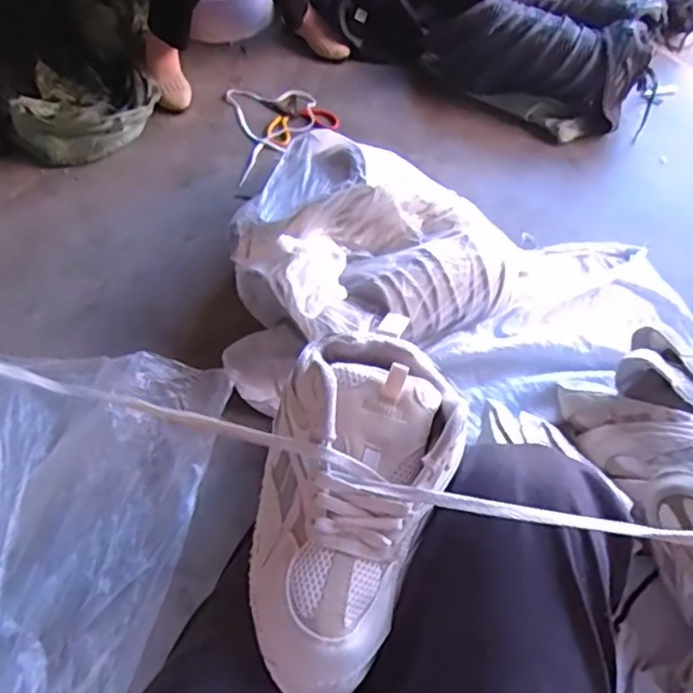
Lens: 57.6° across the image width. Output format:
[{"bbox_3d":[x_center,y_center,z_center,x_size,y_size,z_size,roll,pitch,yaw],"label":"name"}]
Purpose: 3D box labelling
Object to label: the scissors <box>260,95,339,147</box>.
[{"bbox_3d":[-0.108,-0.519,1.431,0.155,0.024,0.144,-11,58,-10],"label":"scissors"}]

